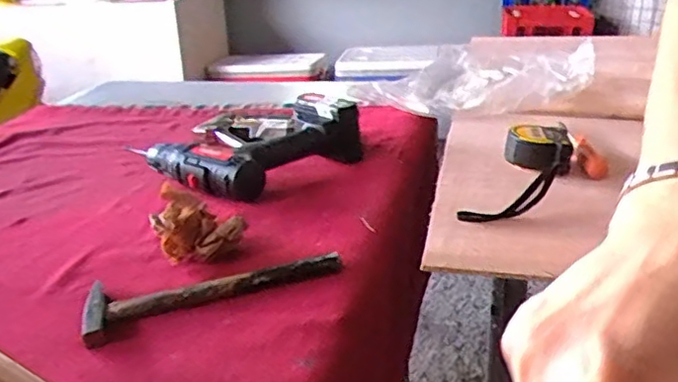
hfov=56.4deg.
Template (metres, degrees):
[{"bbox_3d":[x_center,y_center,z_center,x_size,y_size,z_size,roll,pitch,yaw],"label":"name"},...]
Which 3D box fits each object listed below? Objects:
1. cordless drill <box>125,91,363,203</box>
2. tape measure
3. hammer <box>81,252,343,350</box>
[{"bbox_3d":[-0.111,-0.061,0.775,0.203,0.074,0.194,-24,30,-39],"label":"cordless drill"},{"bbox_3d":[0.184,-0.021,0.631,0.075,0.041,0.183,9,24,26],"label":"tape measure"},{"bbox_3d":[-0.105,0.075,0.519,0.202,0.018,0.062,-15,25,-23],"label":"hammer"}]

